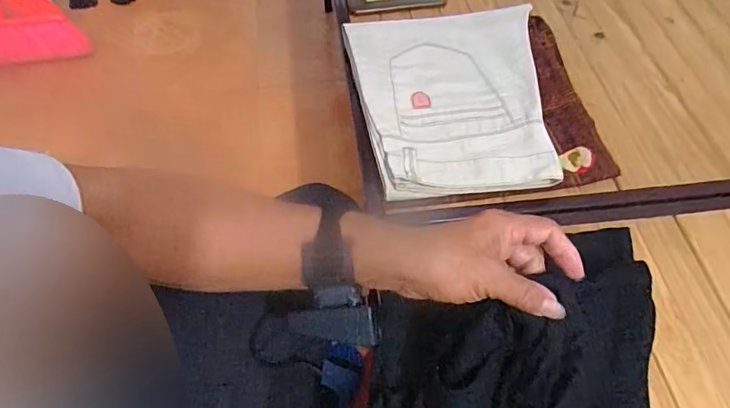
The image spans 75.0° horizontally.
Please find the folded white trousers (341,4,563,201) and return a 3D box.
[{"bbox_3d":[0.118,-0.159,0.649,0.252,0.028,0.329,-4,58,-6],"label":"folded white trousers"}]

